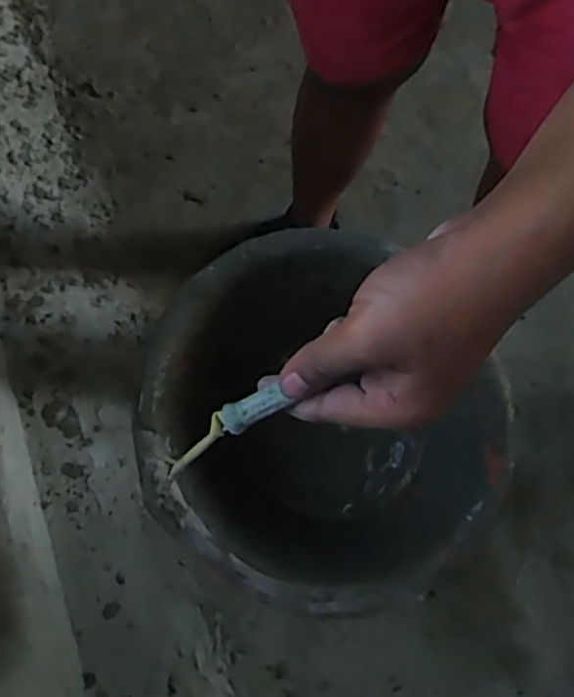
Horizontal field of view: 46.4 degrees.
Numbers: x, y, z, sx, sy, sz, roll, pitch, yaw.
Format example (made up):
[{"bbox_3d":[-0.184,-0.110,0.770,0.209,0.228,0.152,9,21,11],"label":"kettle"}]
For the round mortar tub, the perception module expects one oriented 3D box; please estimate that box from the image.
[{"bbox_3d":[0.020,0.067,0.605,0.276,0.222,0.273,0,76,1],"label":"round mortar tub"}]

